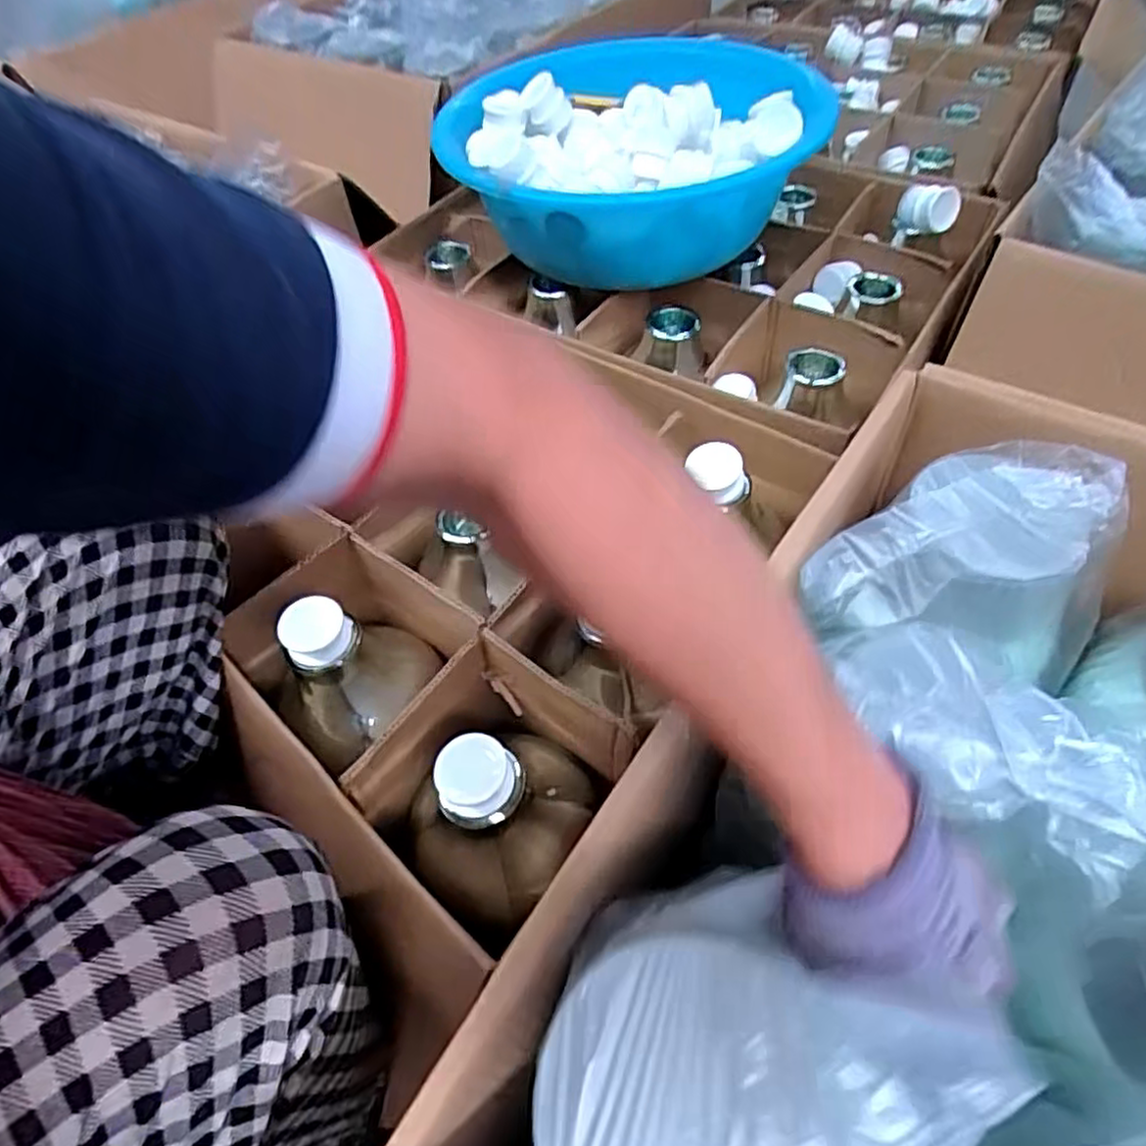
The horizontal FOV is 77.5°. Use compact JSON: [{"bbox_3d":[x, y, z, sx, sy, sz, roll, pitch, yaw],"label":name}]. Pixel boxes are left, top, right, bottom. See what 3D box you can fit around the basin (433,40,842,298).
[{"bbox_3d":[0.044,-0.400,0.703,0.286,0.141,0.348,-37,59,-23],"label":"basin"}]

